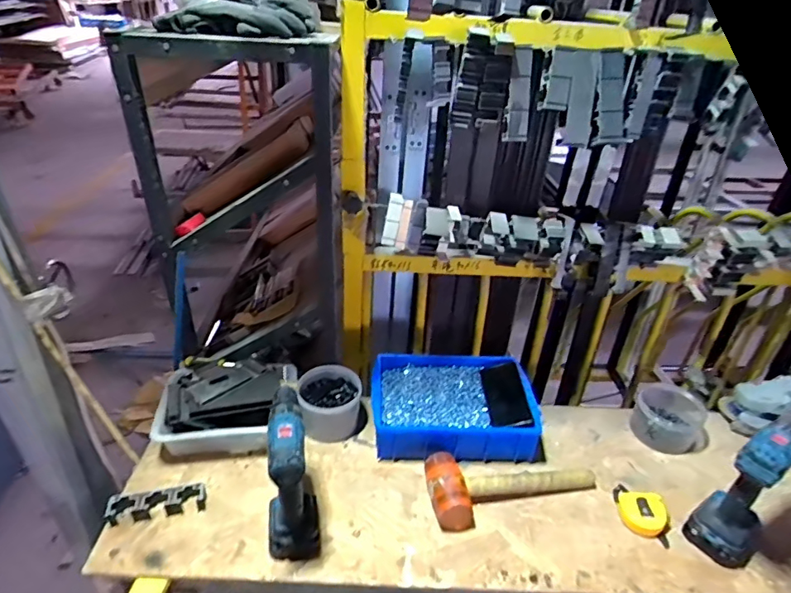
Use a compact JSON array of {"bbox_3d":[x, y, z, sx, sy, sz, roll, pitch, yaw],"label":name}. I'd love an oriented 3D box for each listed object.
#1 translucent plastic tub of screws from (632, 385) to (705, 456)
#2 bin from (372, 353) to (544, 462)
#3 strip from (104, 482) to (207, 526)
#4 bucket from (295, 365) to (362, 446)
[{"bbox_3d":[0.517,0.229,0.939,0.119,0.072,0.111,19,35,22],"label":"translucent plastic tub of screws"},{"bbox_3d":[0.104,0.198,0.942,0.294,0.087,0.211,3,32,-3],"label":"bin"},{"bbox_3d":[-0.368,0.322,0.772,0.138,0.035,0.033,-5,34,-15],"label":"strip"},{"bbox_3d":[-0.123,0.202,0.927,0.118,0.081,0.126,3,32,-2],"label":"bucket"}]

